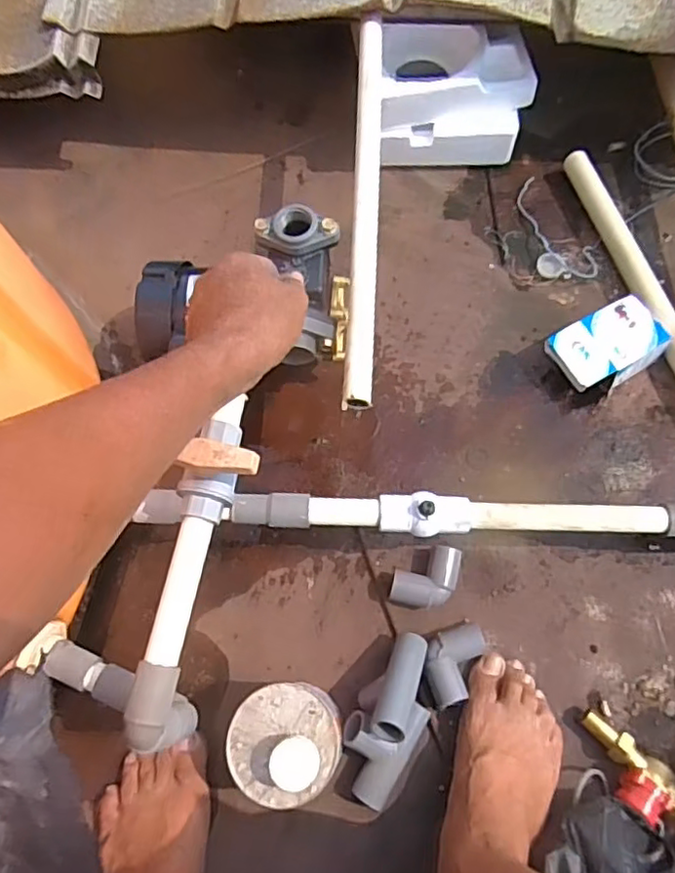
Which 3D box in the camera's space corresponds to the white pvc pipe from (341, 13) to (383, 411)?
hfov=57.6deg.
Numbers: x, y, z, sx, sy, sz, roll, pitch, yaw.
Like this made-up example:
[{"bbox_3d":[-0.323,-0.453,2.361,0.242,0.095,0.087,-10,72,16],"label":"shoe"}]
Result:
[{"bbox_3d":[0.032,-0.261,0.643,0.026,0.022,0.491,2,69,3],"label":"white pvc pipe"}]

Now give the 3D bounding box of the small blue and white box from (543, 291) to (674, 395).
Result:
[{"bbox_3d":[0.324,-0.102,0.743,0.128,0.055,0.088,-27,71,-9],"label":"small blue and white box"}]

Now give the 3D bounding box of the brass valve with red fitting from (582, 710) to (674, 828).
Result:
[{"bbox_3d":[0.277,0.320,0.582,0.113,0.042,0.058,36,74,14],"label":"brass valve with red fitting"}]

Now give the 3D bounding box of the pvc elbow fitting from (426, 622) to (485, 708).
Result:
[{"bbox_3d":[0.118,0.232,0.633,0.049,0.029,0.083,21,71,9],"label":"pvc elbow fitting"}]

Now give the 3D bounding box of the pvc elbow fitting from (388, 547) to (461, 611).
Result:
[{"bbox_3d":[0.095,0.151,0.664,0.068,0.029,0.066,9,69,5],"label":"pvc elbow fitting"}]

